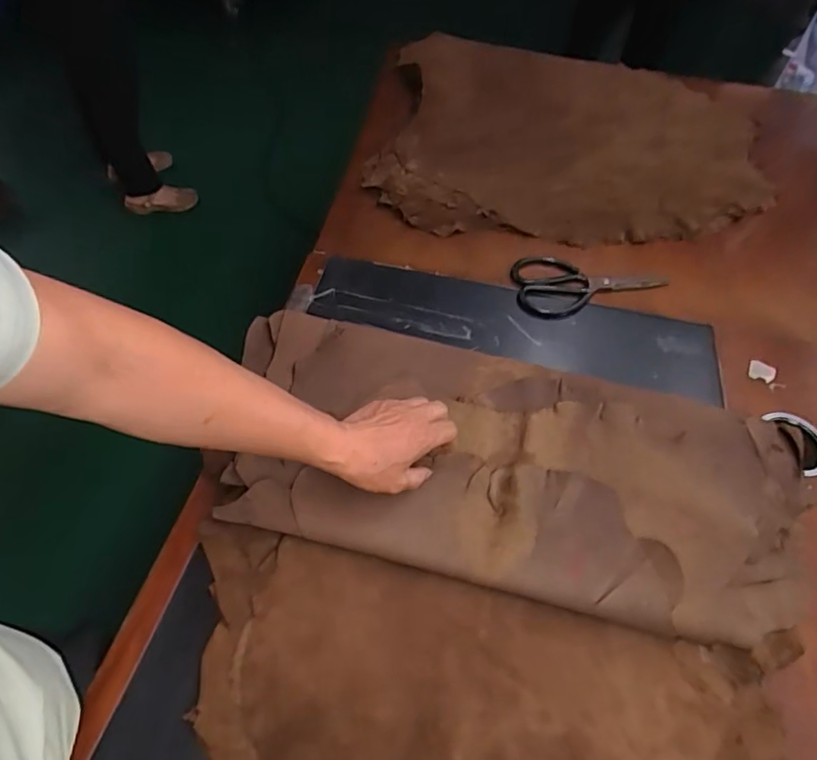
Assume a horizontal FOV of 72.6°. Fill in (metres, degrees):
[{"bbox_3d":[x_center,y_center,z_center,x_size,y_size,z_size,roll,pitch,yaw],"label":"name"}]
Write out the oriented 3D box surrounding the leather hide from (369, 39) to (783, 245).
[{"bbox_3d":[0.321,-0.485,1.067,0.701,0.044,0.619,7,53,1],"label":"leather hide"}]

